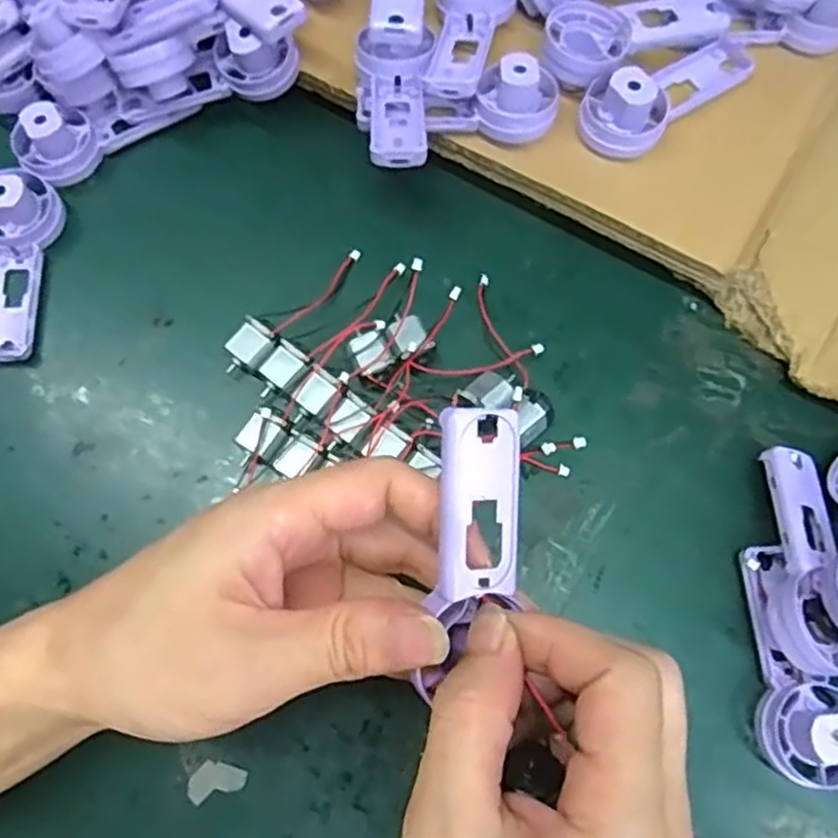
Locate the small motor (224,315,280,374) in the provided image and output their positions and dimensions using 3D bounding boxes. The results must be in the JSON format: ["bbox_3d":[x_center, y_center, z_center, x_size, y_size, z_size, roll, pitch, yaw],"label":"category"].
[{"bbox_3d":[-0.078,-0.032,0.335,0.019,0.012,0.027,34,75,9],"label":"small motor"}]

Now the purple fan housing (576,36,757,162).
[{"bbox_3d":[0.116,-0.160,0.337,0.093,0.026,0.038,-39,77,-12],"label":"purple fan housing"}]

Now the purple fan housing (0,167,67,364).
[{"bbox_3d":[-0.196,-0.074,0.338,0.034,0.029,0.091,7,73,1],"label":"purple fan housing"}]

